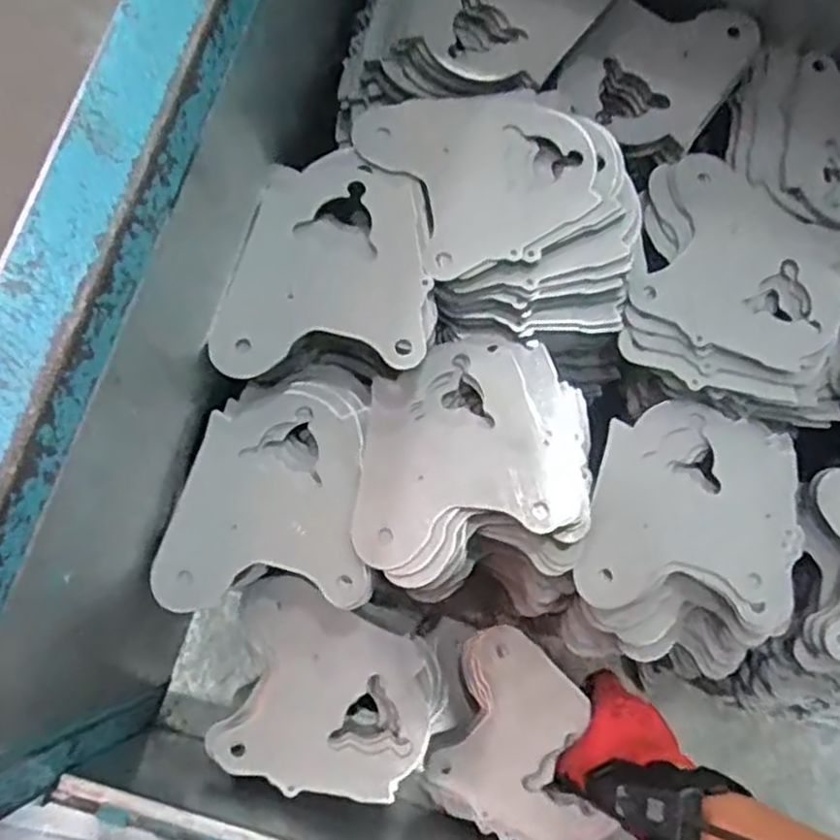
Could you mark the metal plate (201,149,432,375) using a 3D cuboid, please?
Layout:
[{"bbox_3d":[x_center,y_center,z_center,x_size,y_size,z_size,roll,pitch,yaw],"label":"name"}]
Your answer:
[{"bbox_3d":[-0.056,-0.103,0.488,0.126,0.008,0.159,6,71,4],"label":"metal plate"}]

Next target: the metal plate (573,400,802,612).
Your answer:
[{"bbox_3d":[0.187,0.063,0.512,0.138,0.010,0.148,1,74,-4],"label":"metal plate"}]

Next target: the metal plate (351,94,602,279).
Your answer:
[{"bbox_3d":[0.045,-0.168,0.508,0.141,0.009,0.133,1,71,-3],"label":"metal plate"}]

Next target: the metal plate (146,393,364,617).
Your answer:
[{"bbox_3d":[-0.101,0.050,0.492,0.126,0.009,0.134,-2,74,-1],"label":"metal plate"}]

